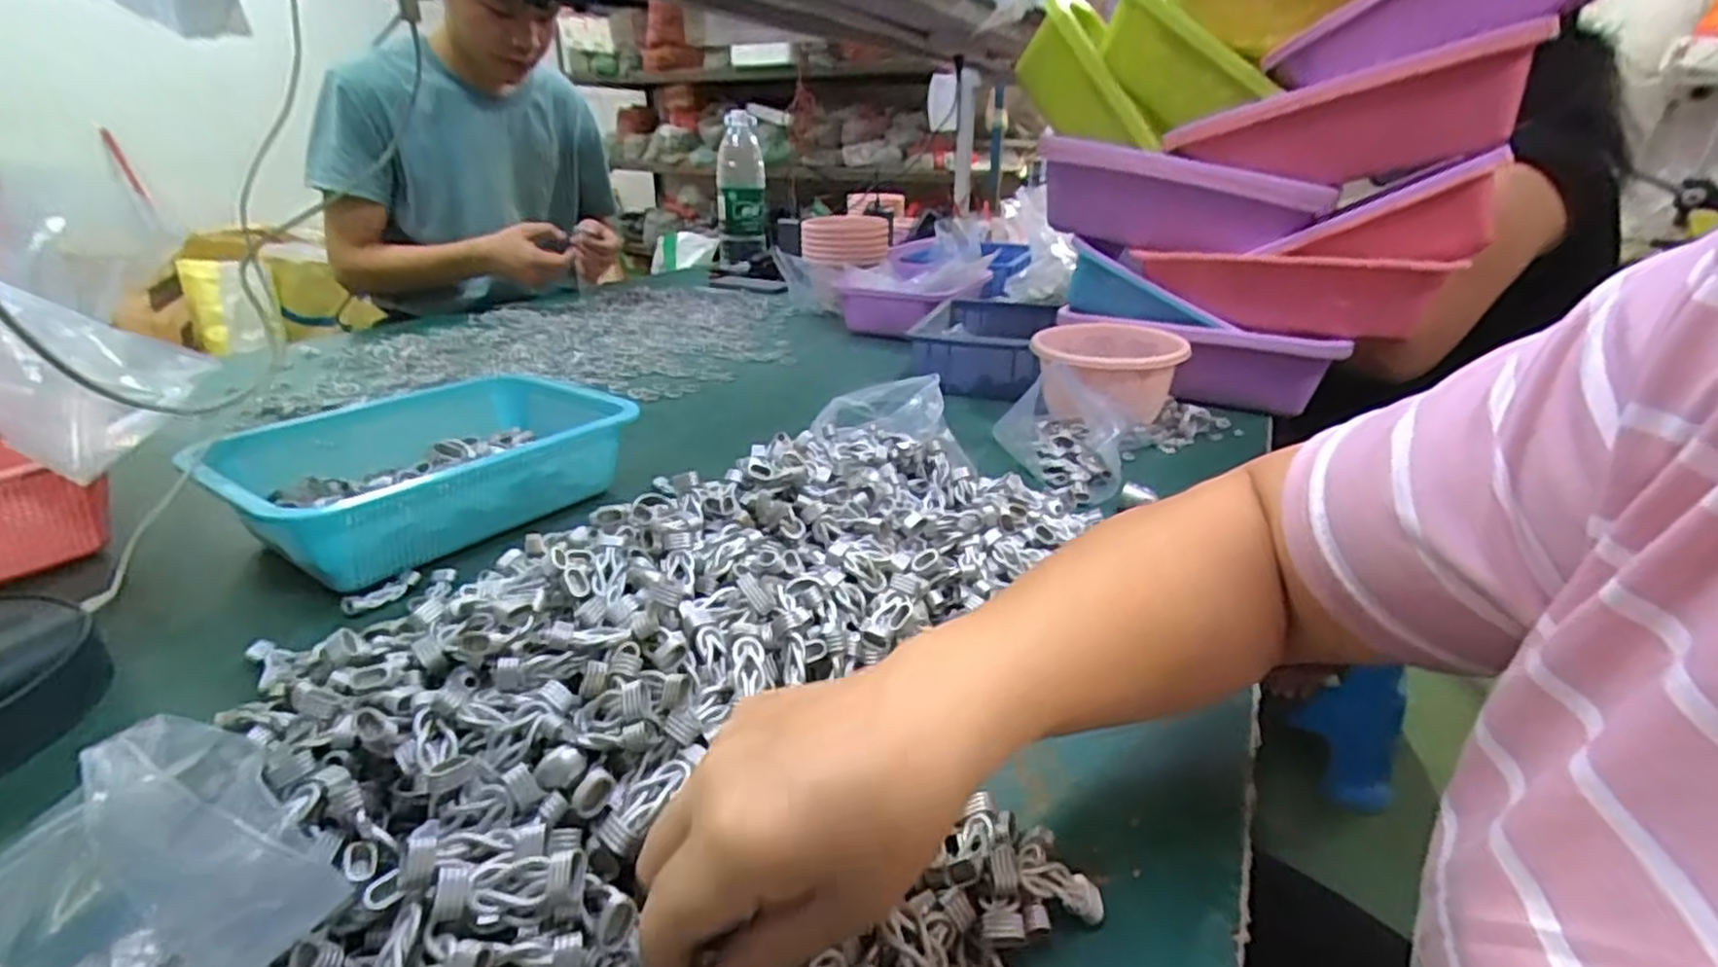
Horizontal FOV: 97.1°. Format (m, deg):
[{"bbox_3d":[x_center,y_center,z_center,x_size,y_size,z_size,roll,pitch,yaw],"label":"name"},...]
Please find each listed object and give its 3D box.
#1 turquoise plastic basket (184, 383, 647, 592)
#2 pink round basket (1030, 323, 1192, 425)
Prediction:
[{"bbox_3d":[-0.328,-0.014,0.585,0.191,0.067,0.261,18,29,34],"label":"turquoise plastic basket"},{"bbox_3d":[0.242,-0.108,0.748,0.138,0.066,0.142,13,27,26],"label":"pink round basket"}]

